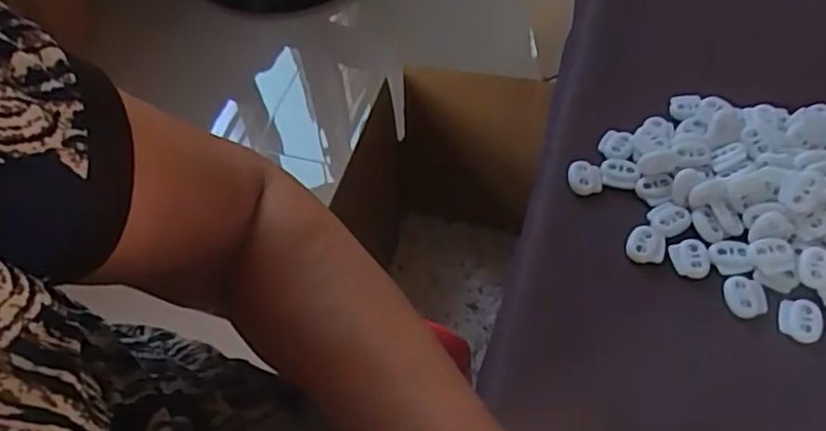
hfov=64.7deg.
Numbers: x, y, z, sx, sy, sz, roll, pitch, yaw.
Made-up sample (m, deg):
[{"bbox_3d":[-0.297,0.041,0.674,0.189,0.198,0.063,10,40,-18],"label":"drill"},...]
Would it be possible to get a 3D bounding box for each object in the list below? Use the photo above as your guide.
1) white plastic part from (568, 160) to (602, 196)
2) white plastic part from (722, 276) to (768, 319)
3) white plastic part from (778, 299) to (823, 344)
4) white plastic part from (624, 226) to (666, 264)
[{"bbox_3d":[0.100,-0.022,0.379,0.019,0.007,0.020,-3,55,2],"label":"white plastic part"},{"bbox_3d":[0.169,0.041,0.329,0.020,0.004,0.022,-1,55,3],"label":"white plastic part"},{"bbox_3d":[0.190,0.052,0.320,0.020,0.005,0.021,14,57,13],"label":"white plastic part"},{"bbox_3d":[0.126,0.016,0.351,0.020,0.005,0.020,14,57,13],"label":"white plastic part"}]

